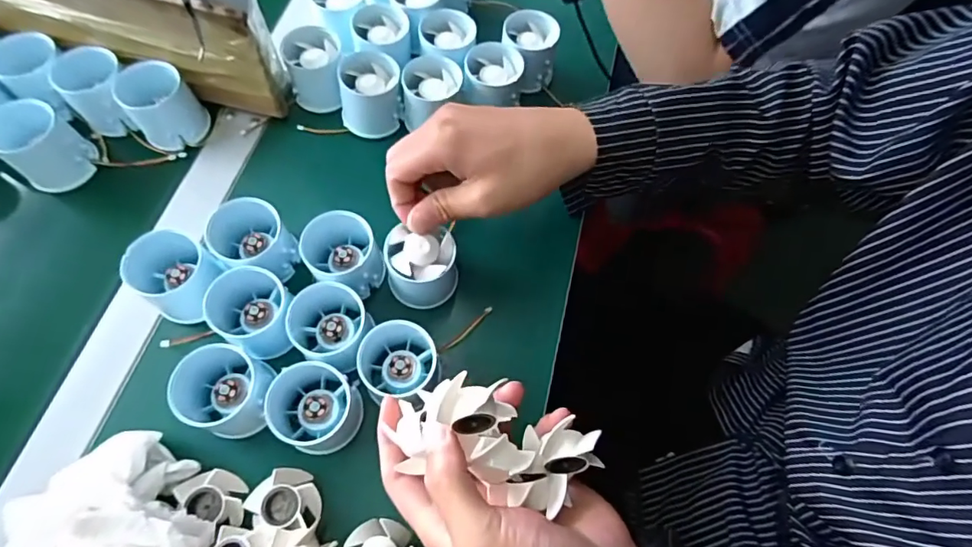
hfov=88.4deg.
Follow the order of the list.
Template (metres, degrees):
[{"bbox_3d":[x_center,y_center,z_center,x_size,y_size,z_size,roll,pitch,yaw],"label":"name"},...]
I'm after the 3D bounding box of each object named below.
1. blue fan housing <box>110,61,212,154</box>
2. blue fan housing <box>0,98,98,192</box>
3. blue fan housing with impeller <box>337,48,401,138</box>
[{"bbox_3d":[-0.275,-0.143,0.427,0.051,0.048,0.057,-33,72,-16],"label":"blue fan housing"},{"bbox_3d":[-0.354,-0.101,0.404,0.053,0.054,0.053,-40,74,-18],"label":"blue fan housing"},{"bbox_3d":[-0.100,-0.158,0.439,0.050,0.046,0.053,-2,66,-4],"label":"blue fan housing with impeller"}]

